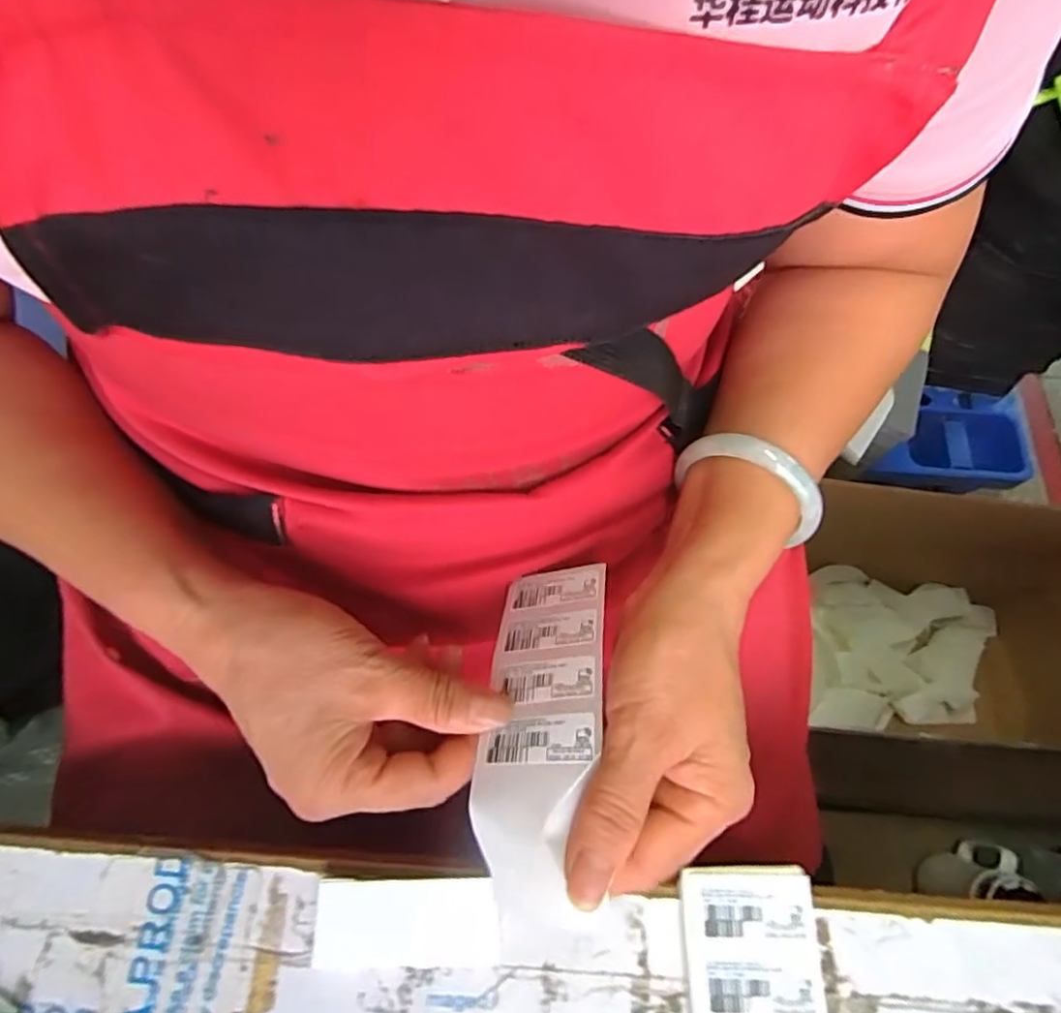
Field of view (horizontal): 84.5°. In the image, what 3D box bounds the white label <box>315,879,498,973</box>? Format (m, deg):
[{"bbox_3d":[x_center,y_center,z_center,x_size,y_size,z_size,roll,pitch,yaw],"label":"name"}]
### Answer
[{"bbox_3d":[-0.053,0.180,0.252,0.076,0.004,0.036,-2,86,0],"label":"white label"}]

